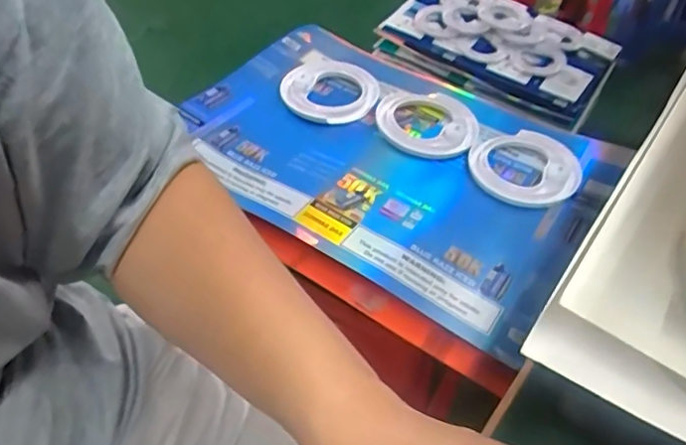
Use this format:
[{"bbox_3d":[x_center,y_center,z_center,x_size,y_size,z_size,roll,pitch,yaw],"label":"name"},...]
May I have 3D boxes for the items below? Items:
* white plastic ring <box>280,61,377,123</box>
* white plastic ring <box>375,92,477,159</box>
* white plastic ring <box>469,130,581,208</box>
[{"bbox_3d":[-0.020,-0.191,0.803,0.140,0.024,0.142,2,47,-2],"label":"white plastic ring"},{"bbox_3d":[0.112,-0.135,0.760,0.131,0.024,0.134,2,47,-2],"label":"white plastic ring"},{"bbox_3d":[0.229,-0.071,0.722,0.133,0.030,0.133,2,47,-2],"label":"white plastic ring"}]

